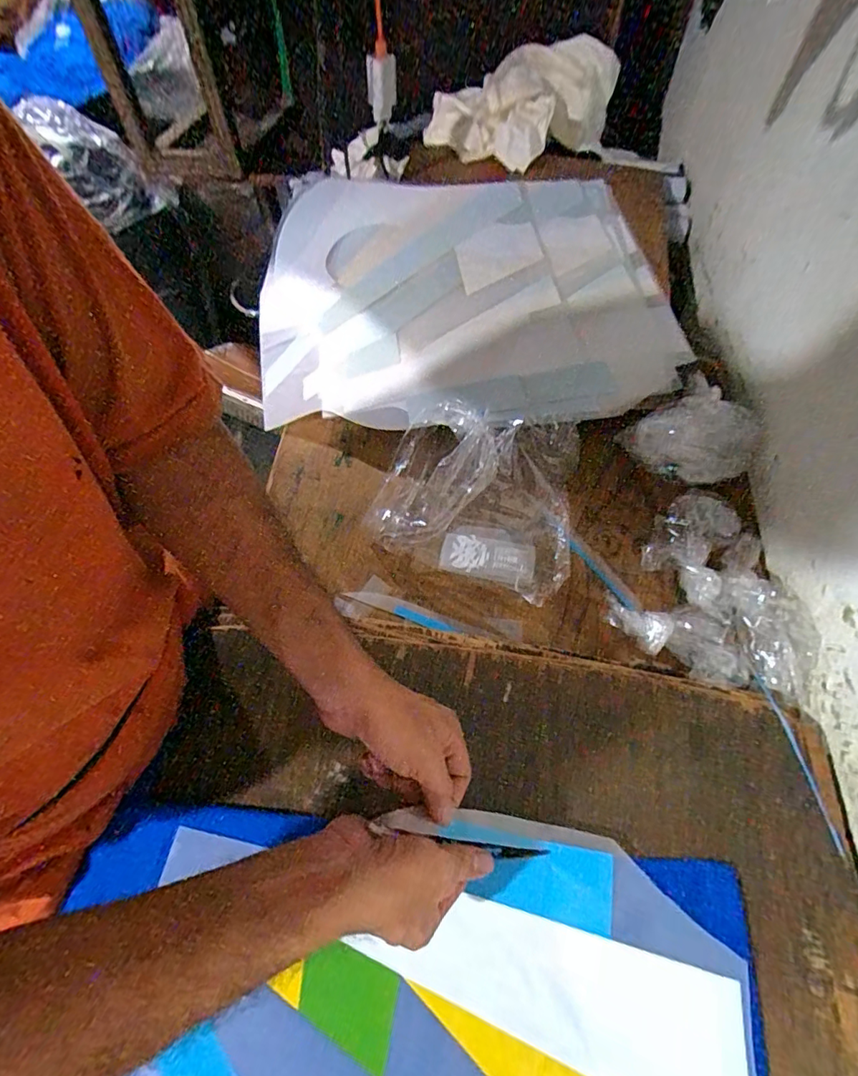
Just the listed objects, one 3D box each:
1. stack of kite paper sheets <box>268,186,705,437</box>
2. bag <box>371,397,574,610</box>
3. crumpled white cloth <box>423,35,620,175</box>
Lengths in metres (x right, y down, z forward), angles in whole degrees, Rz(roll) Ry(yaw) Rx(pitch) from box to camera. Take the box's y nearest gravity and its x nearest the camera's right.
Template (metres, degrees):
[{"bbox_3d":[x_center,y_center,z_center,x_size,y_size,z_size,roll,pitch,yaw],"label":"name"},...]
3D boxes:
[{"bbox_3d":[0.043,-0.367,0.728,0.591,0.069,0.515,-1,61,2],"label":"stack of kite paper sheets"},{"bbox_3d":[0.058,-0.067,0.551,0.224,0.116,0.188,14,59,10],"label":"bag"},{"bbox_3d":[0.163,-0.772,0.880,0.298,0.128,0.195,-31,62,-17],"label":"crumpled white cloth"}]

